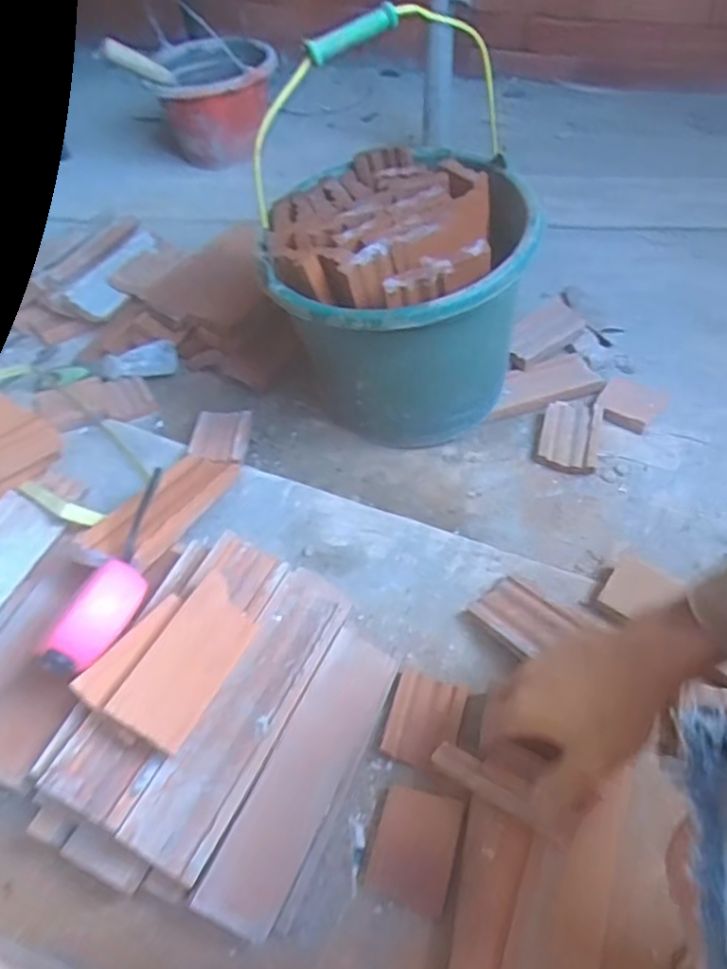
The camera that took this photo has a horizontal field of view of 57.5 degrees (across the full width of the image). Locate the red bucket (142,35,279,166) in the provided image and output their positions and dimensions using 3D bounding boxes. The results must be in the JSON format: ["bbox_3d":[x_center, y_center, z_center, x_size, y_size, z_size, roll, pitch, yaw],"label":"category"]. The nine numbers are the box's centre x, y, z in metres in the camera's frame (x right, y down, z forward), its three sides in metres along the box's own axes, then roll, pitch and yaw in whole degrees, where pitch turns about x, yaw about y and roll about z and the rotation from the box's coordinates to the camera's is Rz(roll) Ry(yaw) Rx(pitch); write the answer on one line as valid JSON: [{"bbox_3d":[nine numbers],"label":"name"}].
[{"bbox_3d":[-0.260,-0.693,1.226,0.214,0.180,0.197,-3,51,3],"label":"red bucket"}]

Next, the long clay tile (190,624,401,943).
[{"bbox_3d":[-0.043,0.224,0.525,0.070,0.019,0.230,42,54,-16],"label":"long clay tile"}]

